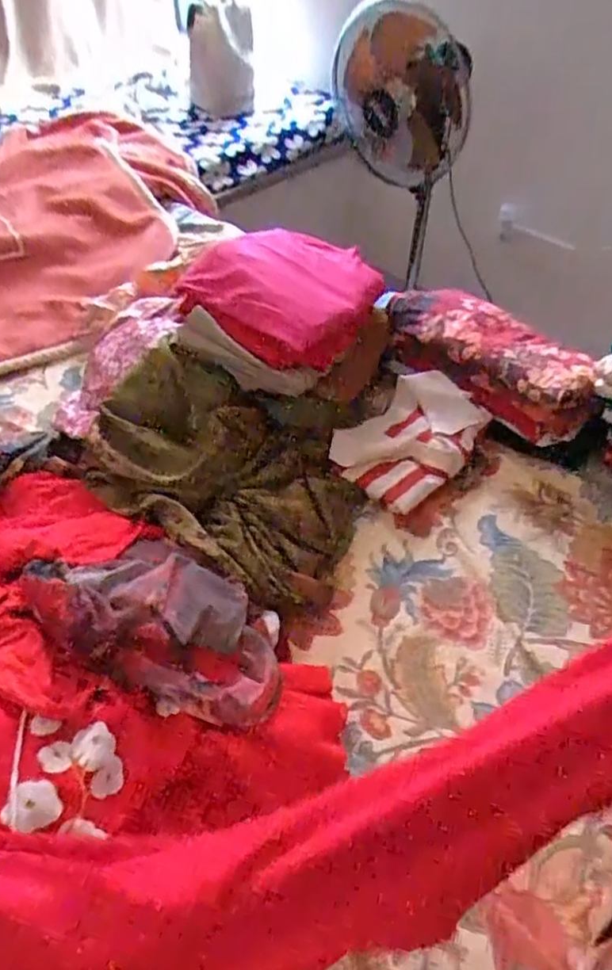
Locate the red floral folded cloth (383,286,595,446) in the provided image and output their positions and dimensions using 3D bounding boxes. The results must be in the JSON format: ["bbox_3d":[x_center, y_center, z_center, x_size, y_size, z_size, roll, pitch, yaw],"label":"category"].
[{"bbox_3d":[0.282,-0.196,0.959,0.339,0.102,0.173,34,56,23],"label":"red floral folded cloth"}]

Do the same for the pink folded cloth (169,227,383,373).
[{"bbox_3d":[-0.023,-0.281,0.897,0.229,0.057,0.249,42,61,1],"label":"pink folded cloth"}]

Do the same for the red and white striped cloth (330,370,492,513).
[{"bbox_3d":[0.145,-0.066,0.884,0.151,0.071,0.203,36,55,27],"label":"red and white striped cloth"}]

